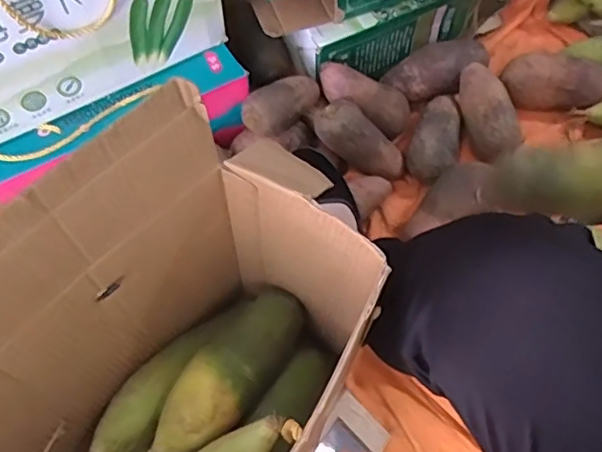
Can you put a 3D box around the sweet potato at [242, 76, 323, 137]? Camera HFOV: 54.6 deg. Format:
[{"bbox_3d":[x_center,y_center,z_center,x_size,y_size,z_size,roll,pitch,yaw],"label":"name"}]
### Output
[{"bbox_3d":[-0.020,-0.160,0.770,0.117,0.047,0.052,-32,68,-15],"label":"sweet potato"}]

